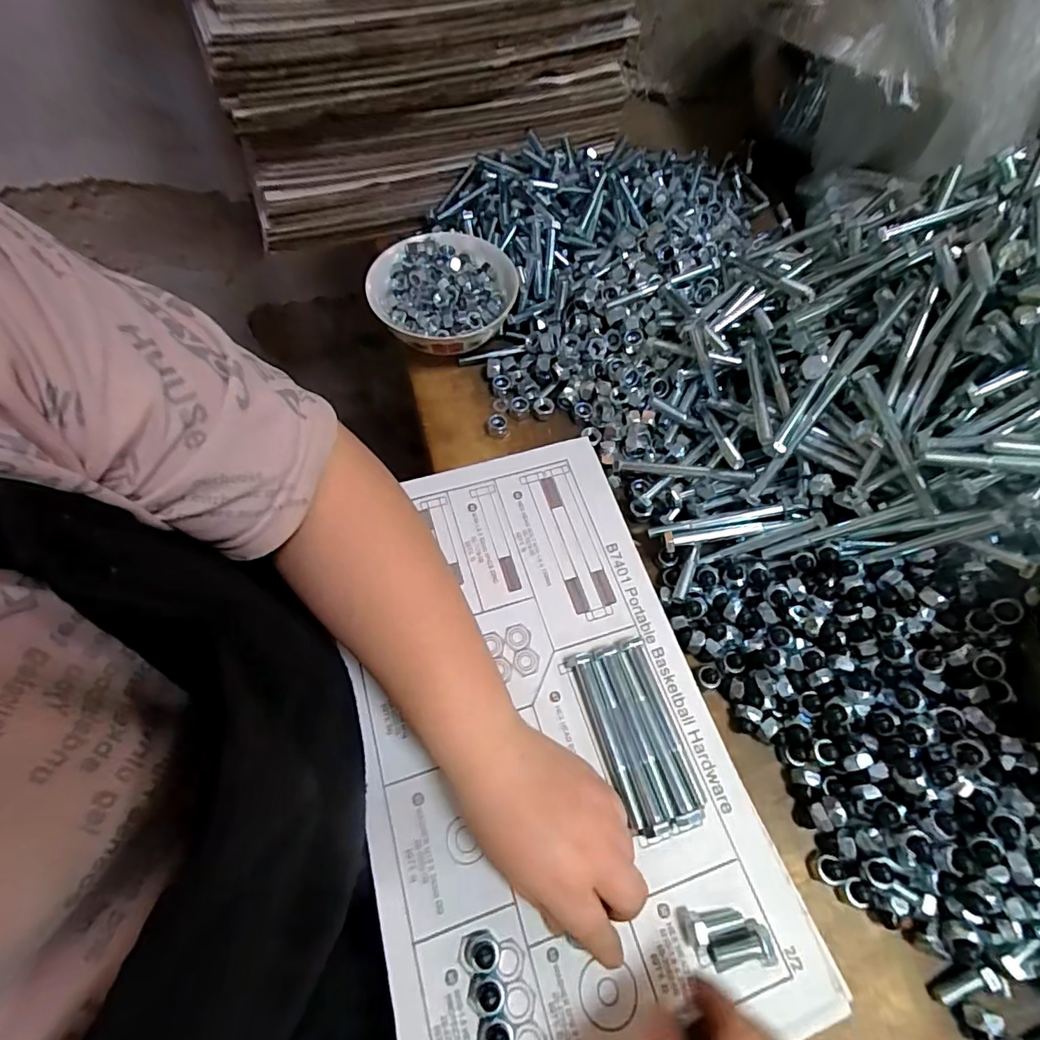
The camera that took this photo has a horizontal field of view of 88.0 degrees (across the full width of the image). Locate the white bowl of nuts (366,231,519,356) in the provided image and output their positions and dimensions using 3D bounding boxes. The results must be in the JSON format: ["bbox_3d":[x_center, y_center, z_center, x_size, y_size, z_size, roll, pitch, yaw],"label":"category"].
[{"bbox_3d":[-0.068,-0.203,0.502,0.127,0.058,0.131,1,62,-1],"label":"white bowl of nuts"}]

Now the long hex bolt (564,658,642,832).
[{"bbox_3d":[0.053,0.137,0.338,0.013,0.012,0.108,-13,63,-8],"label":"long hex bolt"}]

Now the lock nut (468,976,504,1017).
[{"bbox_3d":[-0.018,0.243,0.275,0.018,0.015,0.015,0,62,-1],"label":"lock nut"}]

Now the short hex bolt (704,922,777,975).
[{"bbox_3d":[0.119,0.229,0.288,0.033,0.014,0.020,-3,63,-3],"label":"short hex bolt"}]

